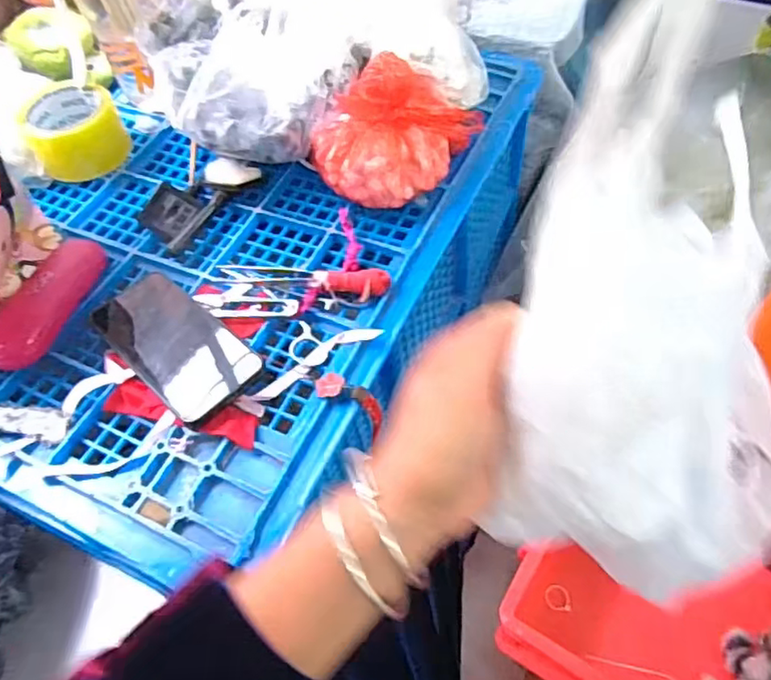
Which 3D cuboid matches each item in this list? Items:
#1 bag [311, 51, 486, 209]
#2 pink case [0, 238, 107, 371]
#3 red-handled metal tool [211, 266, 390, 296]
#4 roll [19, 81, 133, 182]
[{"bbox_3d":[0.007,-0.212,0.590,0.163,0.118,0.127,-37,61,-18],"label":"bag"},{"bbox_3d":[-0.302,-0.036,0.554,0.051,0.034,0.151,7,58,9],"label":"pink case"},{"bbox_3d":[-0.074,-0.058,0.551,0.160,0.021,0.027,8,58,10],"label":"red-handled metal tool"},{"bbox_3d":[-0.340,-0.231,0.677,0.096,0.071,0.095,-2,57,3],"label":"roll"}]

